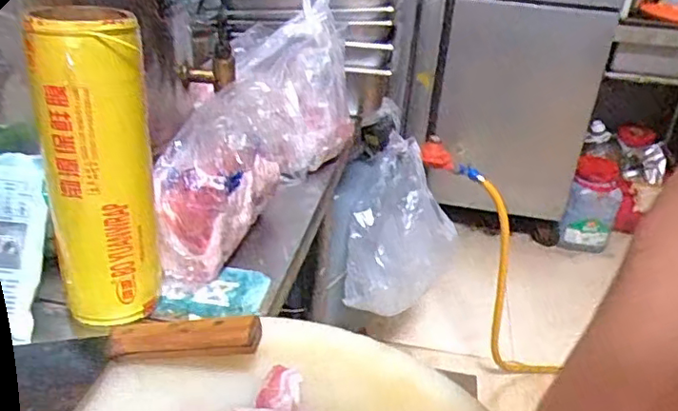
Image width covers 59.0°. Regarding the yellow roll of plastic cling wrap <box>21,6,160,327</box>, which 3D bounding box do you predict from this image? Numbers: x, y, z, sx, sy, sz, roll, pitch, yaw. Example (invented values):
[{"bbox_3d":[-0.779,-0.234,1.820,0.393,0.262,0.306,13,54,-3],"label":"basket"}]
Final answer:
[{"bbox_3d":[-0.205,-0.031,0.517,0.082,0.256,0.091,-6,30,-18],"label":"yellow roll of plastic cling wrap"}]

